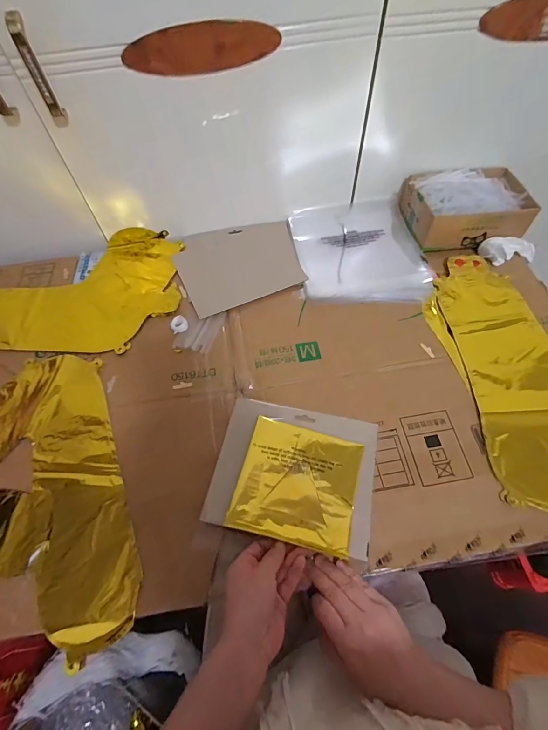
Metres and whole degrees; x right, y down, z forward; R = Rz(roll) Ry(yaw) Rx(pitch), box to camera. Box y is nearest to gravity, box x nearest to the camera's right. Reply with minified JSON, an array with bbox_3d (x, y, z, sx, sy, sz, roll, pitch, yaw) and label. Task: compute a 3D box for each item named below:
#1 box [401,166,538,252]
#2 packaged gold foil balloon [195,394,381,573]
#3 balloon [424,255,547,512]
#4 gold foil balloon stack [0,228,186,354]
[{"bbox_3d":[0.335,-0.276,0.629,0.196,0.075,0.133,-7,60,-2],"label":"box"},{"bbox_3d":[0.027,0.131,0.453,0.191,0.014,0.167,12,56,6],"label":"packaged gold foil balloon"},{"bbox_3d":[0.362,0.014,0.502,0.212,0.012,0.427,-8,60,-2],"label":"balloon"},{"bbox_3d":[-0.358,-0.133,0.614,0.393,0.010,0.257,0,60,2],"label":"gold foil balloon stack"}]

